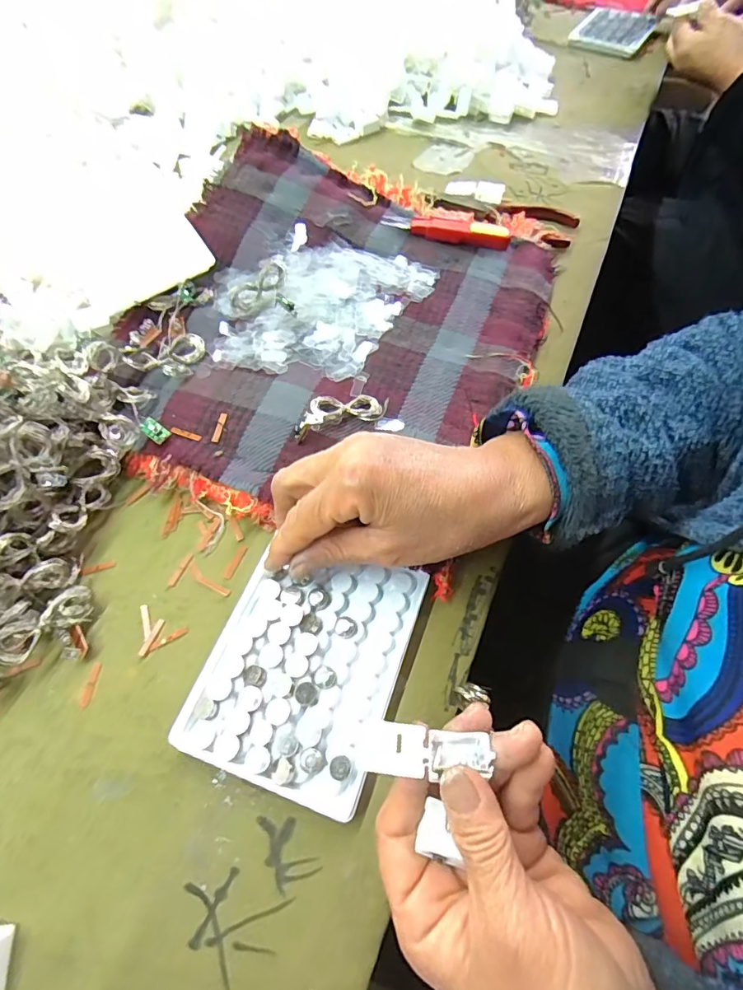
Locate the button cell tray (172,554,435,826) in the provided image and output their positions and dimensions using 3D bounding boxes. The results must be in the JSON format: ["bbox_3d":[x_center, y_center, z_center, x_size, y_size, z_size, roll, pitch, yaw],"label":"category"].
[{"bbox_3d":[-0.033,0.085,0.257,0.092,0.014,0.119,16,64,11],"label":"button cell tray"}]

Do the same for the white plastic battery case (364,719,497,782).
[{"bbox_3d":[0.025,0.107,0.208,0.054,0.014,0.019,8,61,-13],"label":"white plastic battery case"}]

